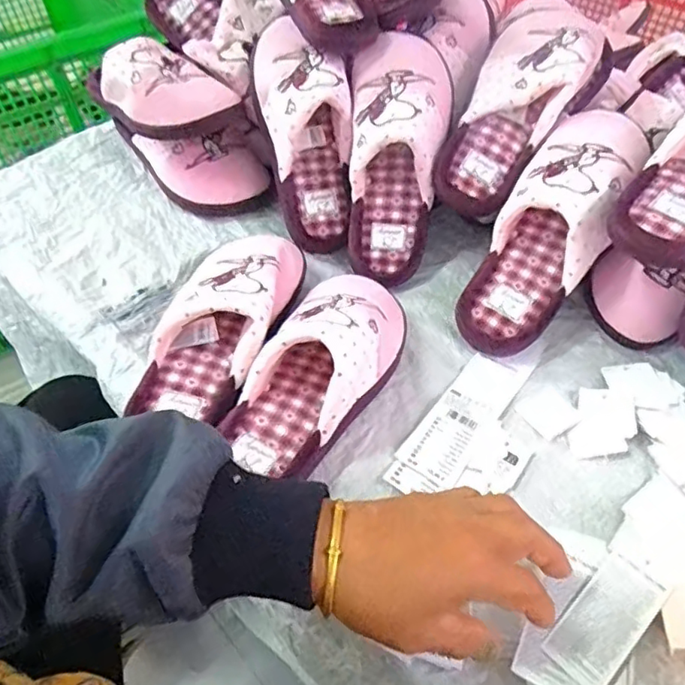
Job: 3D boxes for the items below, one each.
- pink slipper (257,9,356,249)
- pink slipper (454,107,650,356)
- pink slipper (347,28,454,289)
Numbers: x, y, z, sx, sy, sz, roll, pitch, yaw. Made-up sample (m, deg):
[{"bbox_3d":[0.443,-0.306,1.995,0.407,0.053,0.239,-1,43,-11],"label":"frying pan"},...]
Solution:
[{"bbox_3d":[-0.034,-0.209,0.593,0.084,0.233,0.079,-11,10,-8],"label":"pink slipper"},{"bbox_3d":[0.184,-0.102,0.513,0.094,0.070,0.246,30,94,22],"label":"pink slipper"},{"bbox_3d":[0.052,-0.179,0.565,0.093,0.075,0.240,5,97,5],"label":"pink slipper"}]

